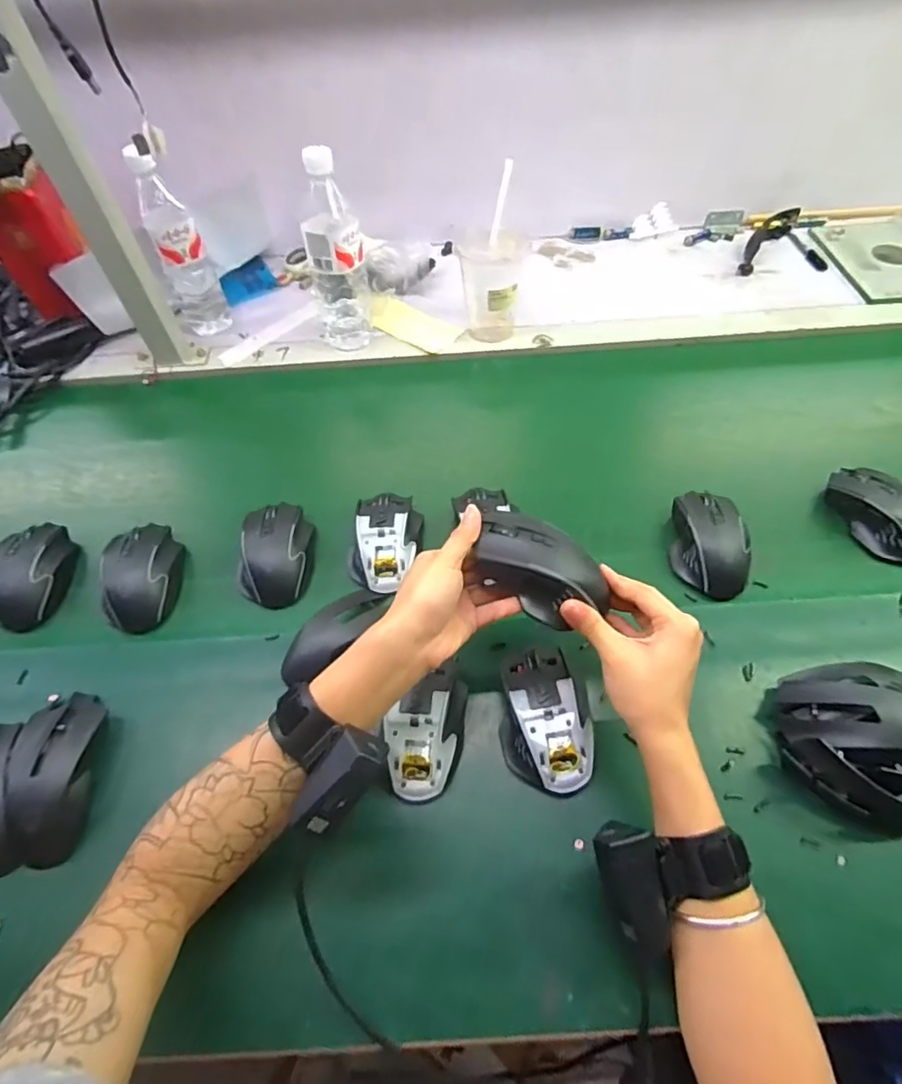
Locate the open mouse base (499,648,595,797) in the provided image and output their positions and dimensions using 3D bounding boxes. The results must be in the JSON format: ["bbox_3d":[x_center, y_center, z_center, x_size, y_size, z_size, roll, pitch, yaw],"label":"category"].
[{"bbox_3d":[0.074,0.144,0.458,0.067,0.041,0.114,-11,56,-4],"label":"open mouse base"}]

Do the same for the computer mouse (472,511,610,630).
[{"bbox_3d":[0.069,0.016,0.424,0.104,0.046,0.069,20,59,17],"label":"computer mouse"}]

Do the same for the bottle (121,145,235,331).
[{"bbox_3d":[-0.357,-0.381,0.738,0.060,0.223,0.058,-31,60,-17],"label":"bottle"}]

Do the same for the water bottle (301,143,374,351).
[{"bbox_3d":[-0.147,-0.359,0.703,0.078,0.210,0.055,-14,56,-6],"label":"water bottle"}]

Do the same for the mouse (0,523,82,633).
[{"bbox_3d":[-0.438,0.028,0.584,0.073,0.040,0.120,-10,56,-4],"label":"mouse"}]

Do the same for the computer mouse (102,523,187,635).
[{"bbox_3d":[-0.317,0.032,0.570,0.074,0.039,0.115,-10,56,-3],"label":"computer mouse"}]

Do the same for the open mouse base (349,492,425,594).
[{"bbox_3d":[-0.067,-0.004,0.576,0.071,0.034,0.112,3,56,6],"label":"open mouse base"}]

